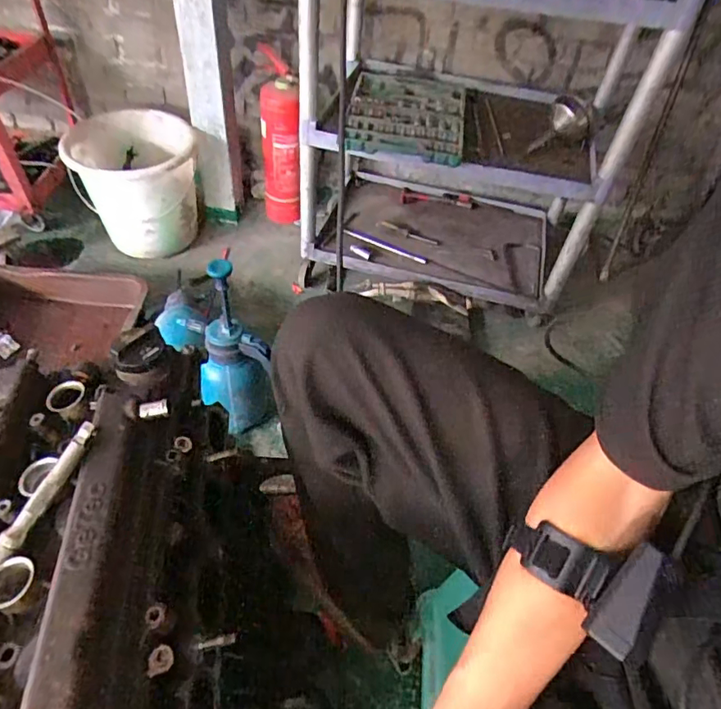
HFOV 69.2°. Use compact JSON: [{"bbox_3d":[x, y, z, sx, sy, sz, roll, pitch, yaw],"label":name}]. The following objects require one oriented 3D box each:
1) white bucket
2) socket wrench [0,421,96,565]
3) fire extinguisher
[{"bbox_3d":[-0.610,-0.457,1.476,0.303,0.336,0.309,-3,48,-10],"label":"white bucket"},{"bbox_3d":[-0.252,0.110,0.415,0.016,0.013,0.122,23,69,15],"label":"socket wrench"},{"bbox_3d":[-0.241,-0.606,1.574,0.108,0.478,0.098,-2,48,-9],"label":"fire extinguisher"}]

